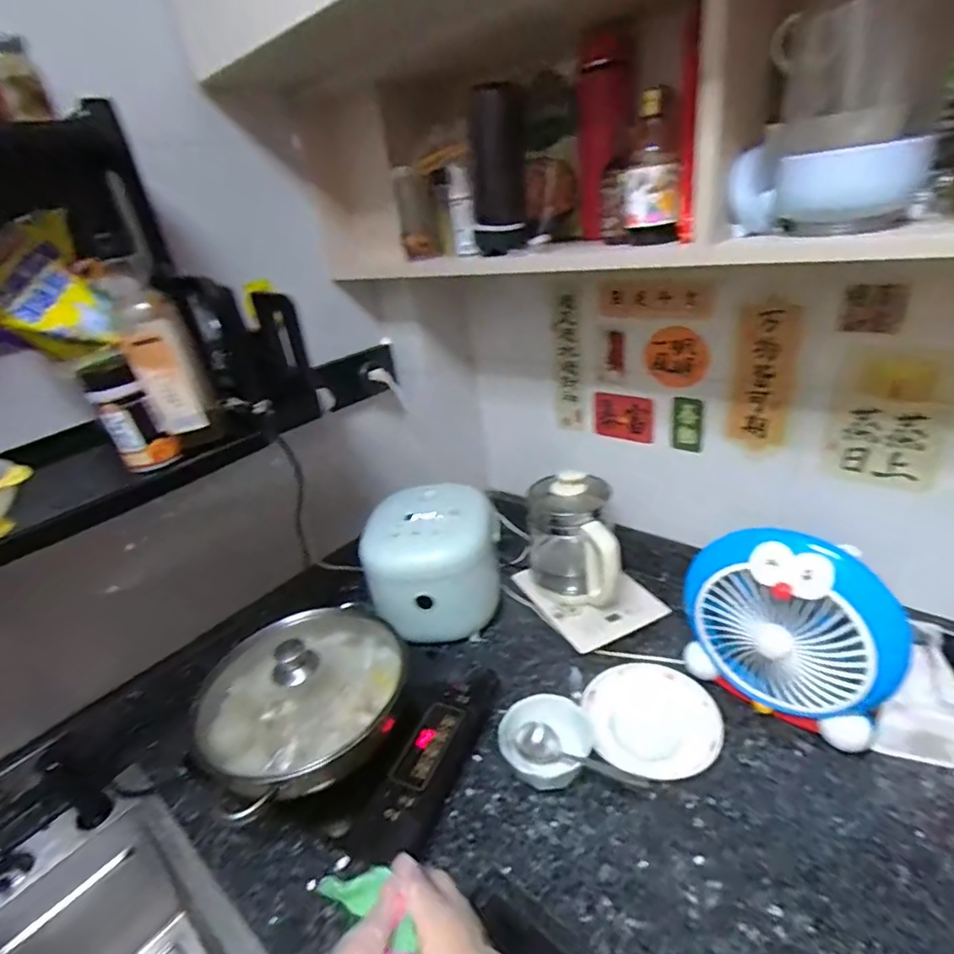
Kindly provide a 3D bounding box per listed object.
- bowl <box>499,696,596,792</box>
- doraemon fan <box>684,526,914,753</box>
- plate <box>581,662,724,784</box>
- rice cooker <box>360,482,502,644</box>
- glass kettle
[{"bbox_3d":[0.084,0.337,0.677,0.107,0.066,0.116,-6,27,3],"label":"bowl"},{"bbox_3d":[0.398,0.187,0.680,0.112,0.250,0.229,-28,34,-35],"label":"doraemon fan"},{"bbox_3d":[0.229,0.319,0.710,0.159,0.032,0.161,-6,27,3],"label":"plate"},{"bbox_3d":[-0.067,0.134,0.914,0.198,0.174,0.250,-5,27,4],"label":"rice cooker"},{"bbox_3d":[0.154,0.111,0.875,0.133,0.195,0.153,-3,27,9],"label":"glass kettle"}]

